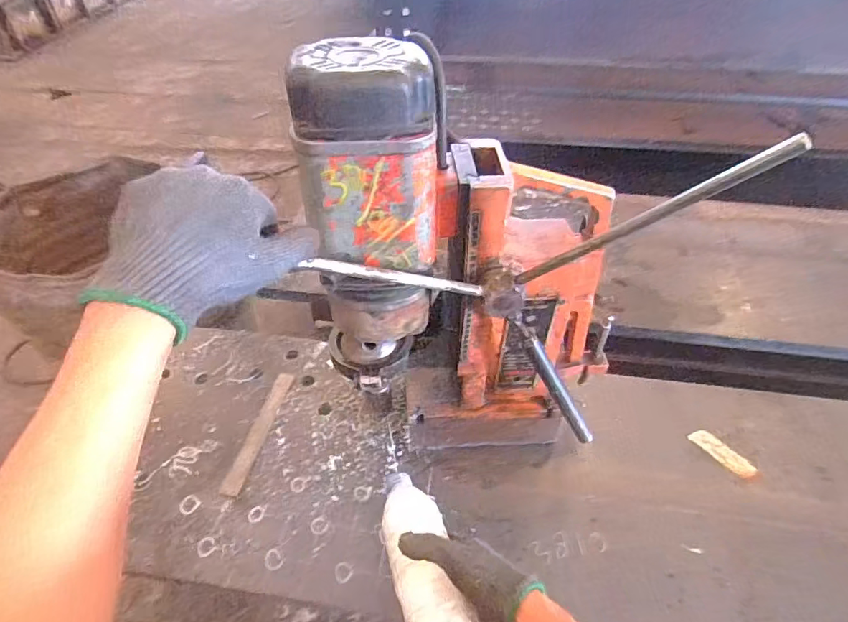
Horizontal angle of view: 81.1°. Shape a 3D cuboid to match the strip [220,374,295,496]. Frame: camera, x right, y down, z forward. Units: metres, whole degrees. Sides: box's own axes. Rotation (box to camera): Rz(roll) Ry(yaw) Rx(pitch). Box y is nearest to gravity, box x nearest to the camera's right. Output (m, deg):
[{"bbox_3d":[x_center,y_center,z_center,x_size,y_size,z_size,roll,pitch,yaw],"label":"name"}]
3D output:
[{"bbox_3d":[-0.274,0.199,0.831,0.031,0.004,0.227,11,49,7],"label":"strip"}]

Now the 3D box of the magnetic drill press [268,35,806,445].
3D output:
[{"bbox_3d":[0.068,0.007,0.607,0.368,0.556,0.205,3,43,2],"label":"magnetic drill press"}]

